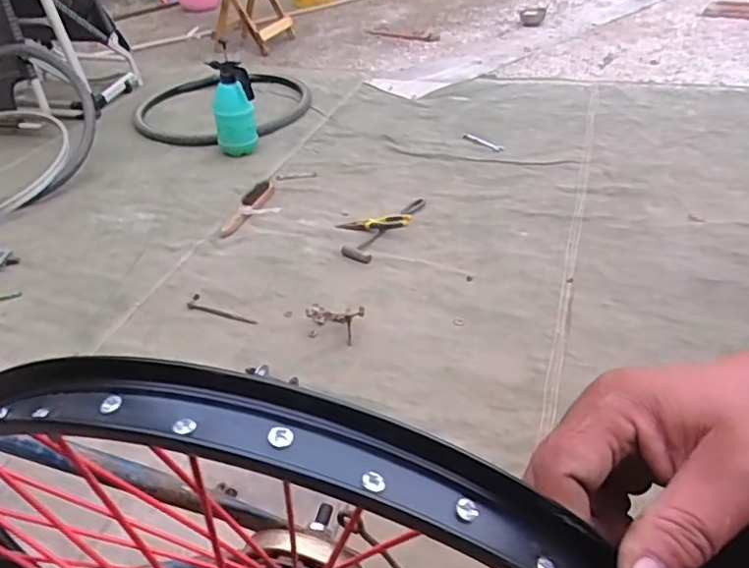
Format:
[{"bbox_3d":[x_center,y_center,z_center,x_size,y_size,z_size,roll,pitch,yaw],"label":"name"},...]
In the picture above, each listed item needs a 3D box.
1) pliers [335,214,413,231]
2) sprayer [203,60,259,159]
[{"bbox_3d":[0.001,-0.159,1.490,0.210,0.025,0.056,-1,34,35],"label":"pliers"},{"bbox_3d":[-0.449,-0.558,1.808,0.130,0.273,0.110,-13,40,-10],"label":"sprayer"}]

